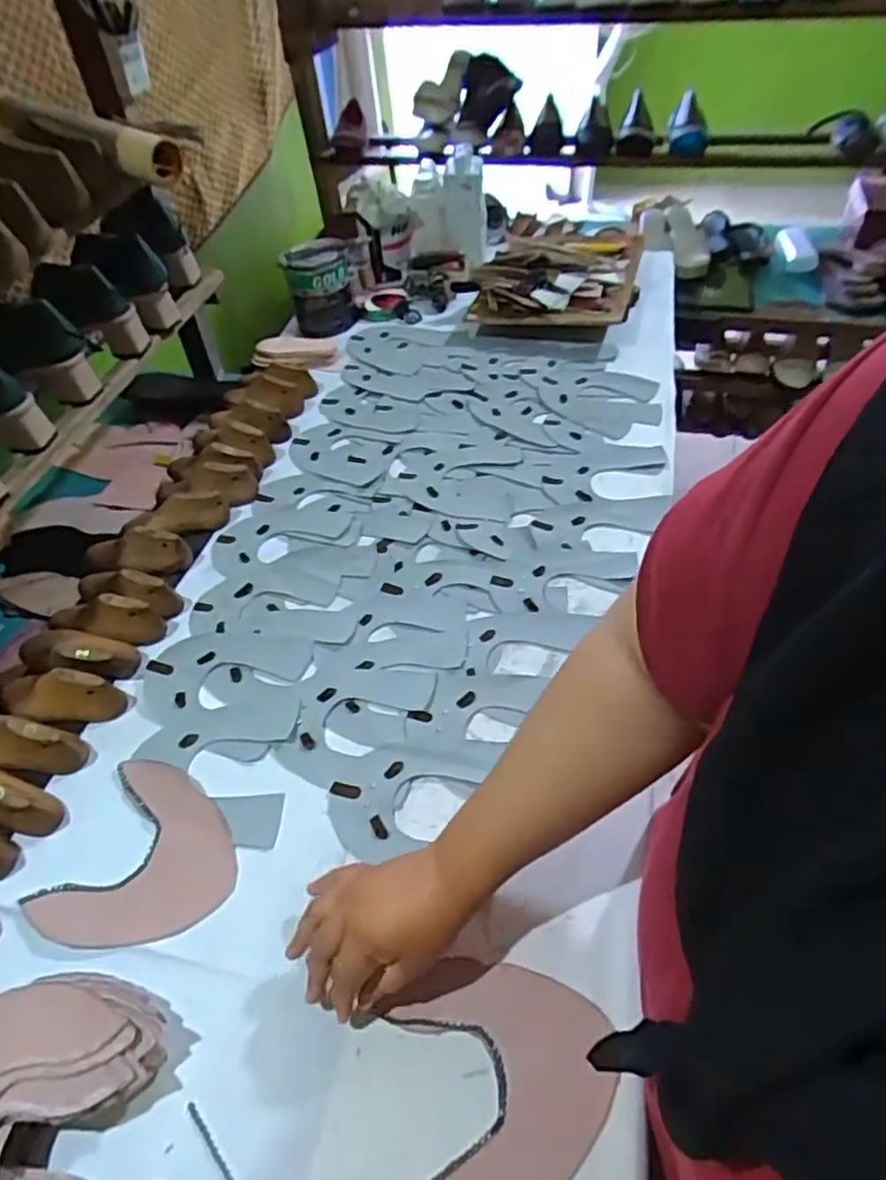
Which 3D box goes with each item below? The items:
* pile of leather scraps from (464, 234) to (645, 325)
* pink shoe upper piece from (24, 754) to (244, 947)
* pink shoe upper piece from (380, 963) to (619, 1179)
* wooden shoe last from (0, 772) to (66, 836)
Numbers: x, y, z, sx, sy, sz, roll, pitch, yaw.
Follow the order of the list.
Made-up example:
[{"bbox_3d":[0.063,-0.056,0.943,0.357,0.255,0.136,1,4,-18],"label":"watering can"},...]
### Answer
[{"bbox_3d":[0.202,-0.552,1.196,0.259,0.084,0.333,11,51,15],"label":"pile of leather scraps"},{"bbox_3d":[-0.264,0.243,0.614,0.157,0.006,0.161,17,52,19],"label":"pink shoe upper piece"},{"bbox_3d":[0.045,0.354,0.489,0.160,0.006,0.143,-16,49,-9],"label":"pink shoe upper piece"},{"bbox_3d":[-0.425,0.192,0.643,0.139,0.054,0.051,7,50,12],"label":"wooden shoe last"}]

